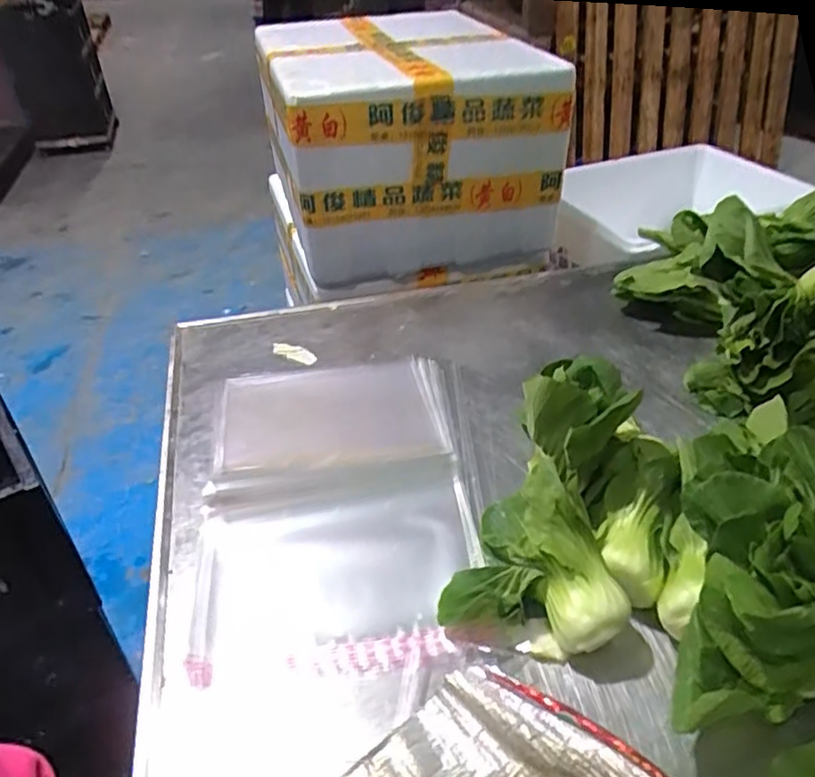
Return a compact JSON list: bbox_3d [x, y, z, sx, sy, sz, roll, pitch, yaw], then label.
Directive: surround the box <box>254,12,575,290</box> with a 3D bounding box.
[{"bbox_3d":[-0.024,-0.474,1.243,0.430,0.322,0.551,-11,39,-12],"label":"box"}]

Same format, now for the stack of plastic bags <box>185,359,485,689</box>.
[{"bbox_3d":[-0.072,0.085,0.653,0.247,0.026,0.391,-5,38,-3],"label":"stack of plastic bags"}]

